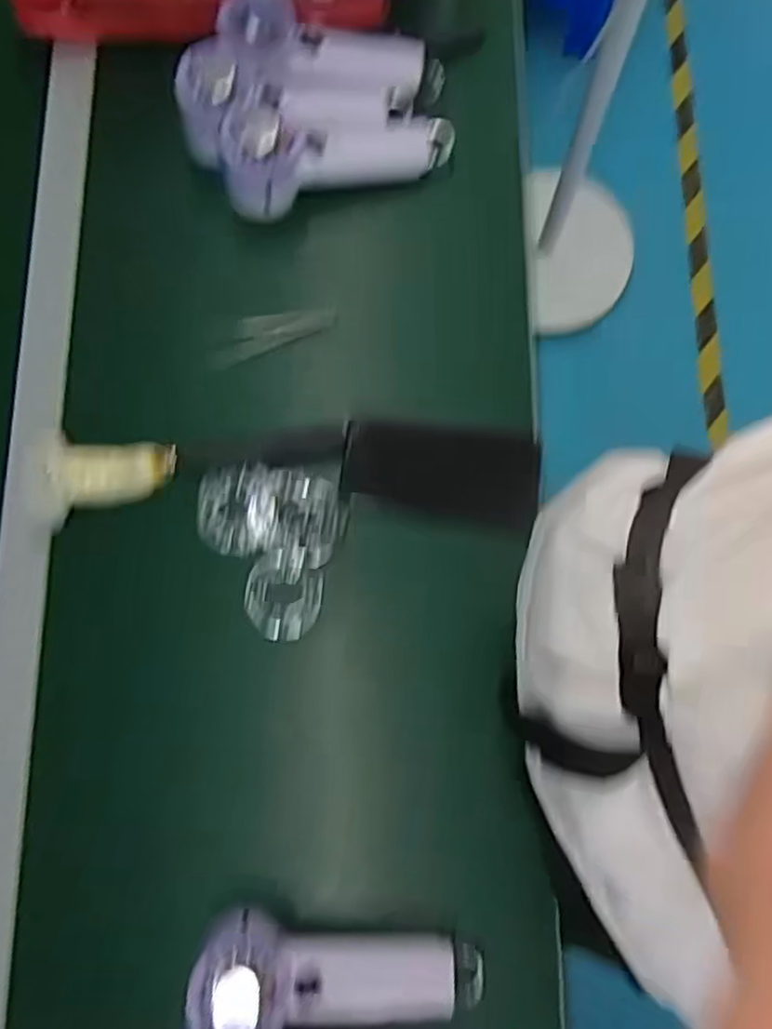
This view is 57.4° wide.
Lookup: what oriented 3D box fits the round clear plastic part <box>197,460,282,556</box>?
[{"bbox_3d":[-0.119,-0.005,0.564,0.067,0.010,0.073,2,79,1],"label":"round clear plastic part"}]

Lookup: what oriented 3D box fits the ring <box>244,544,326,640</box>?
[{"bbox_3d":[-0.080,0.063,0.559,0.066,0.008,0.062,0,79,1],"label":"ring"}]

